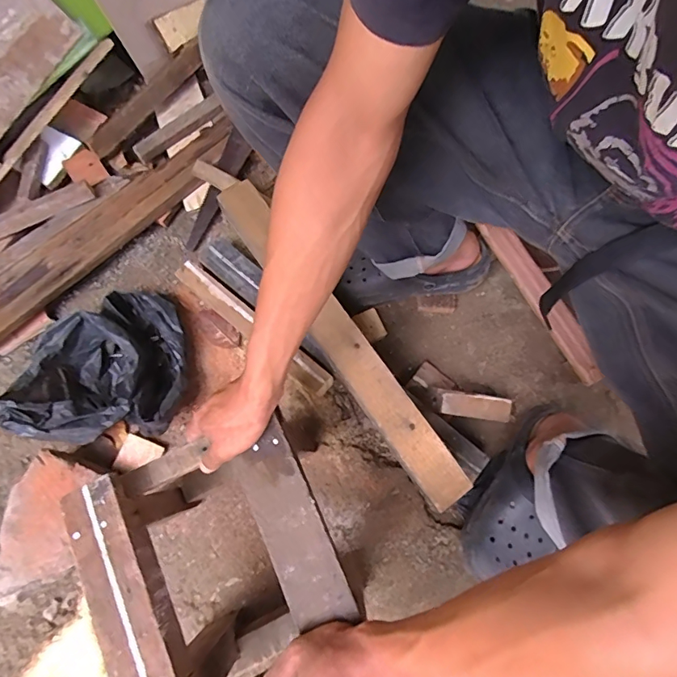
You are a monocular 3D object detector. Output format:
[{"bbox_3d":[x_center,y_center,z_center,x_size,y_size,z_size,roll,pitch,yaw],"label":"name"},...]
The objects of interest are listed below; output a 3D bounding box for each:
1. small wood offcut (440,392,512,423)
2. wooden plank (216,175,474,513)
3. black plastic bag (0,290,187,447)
[{"bbox_3d":[0.211,0.105,0.690,0.116,0.021,0.035,9,74,-15],"label":"small wood offcut"},{"bbox_3d":[-0.006,-0.011,0.627,0.059,0.031,0.532,-34,76,-7],"label":"wooden plank"},{"bbox_3d":[-0.357,0.036,0.693,0.227,0.126,0.229,-8,74,0],"label":"black plastic bag"}]

